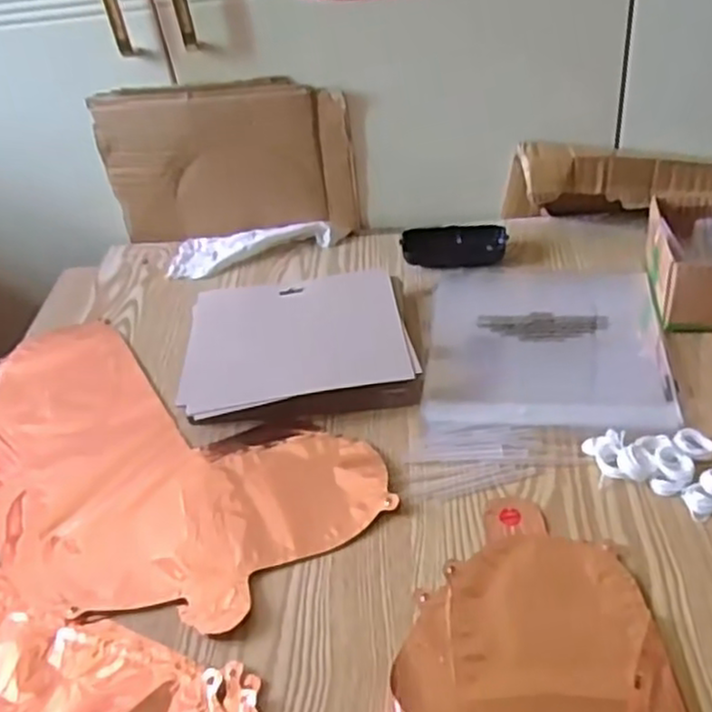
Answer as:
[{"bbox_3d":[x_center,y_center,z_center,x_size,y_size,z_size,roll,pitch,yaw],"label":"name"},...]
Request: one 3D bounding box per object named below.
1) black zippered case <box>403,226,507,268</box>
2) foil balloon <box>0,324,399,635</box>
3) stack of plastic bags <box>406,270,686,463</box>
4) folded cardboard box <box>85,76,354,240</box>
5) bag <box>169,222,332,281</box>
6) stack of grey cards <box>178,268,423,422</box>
[{"bbox_3d":[0.106,-0.118,0.777,0.108,0.030,0.033,-4,40,6],"label":"black zippered case"},{"bbox_3d":[-0.196,0.079,0.616,0.234,0.017,0.419,-37,46,-29],"label":"foil balloon"},{"bbox_3d":[0.166,-0.008,0.645,0.202,0.015,0.261,1,40,13],"label":"stack of plastic bags"},{"bbox_3d":[-0.141,-0.208,0.808,0.274,0.177,0.025,-2,40,9],"label":"folded cardboard box"},{"bbox_3d":[-0.123,-0.131,0.832,0.183,0.026,0.073,-12,39,-3],"label":"bag"},{"bbox_3d":[-0.052,-0.012,0.670,0.201,0.034,0.161,-7,39,2],"label":"stack of grey cards"}]

